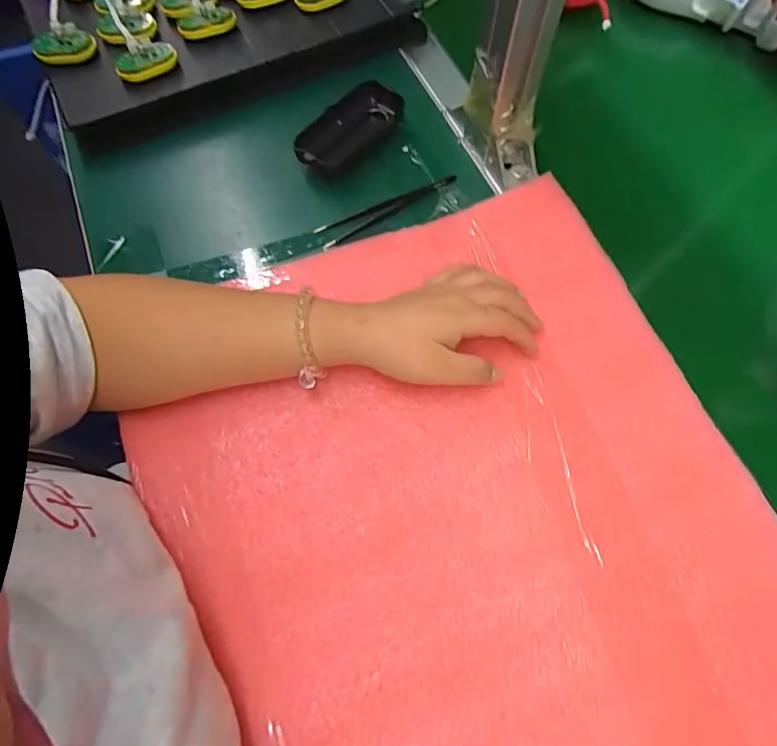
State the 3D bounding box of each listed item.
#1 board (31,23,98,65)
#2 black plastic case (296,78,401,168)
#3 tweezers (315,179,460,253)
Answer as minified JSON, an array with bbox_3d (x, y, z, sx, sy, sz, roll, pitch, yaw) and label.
[{"bbox_3d":[-0.307,-0.309,0.456,0.055,0.022,0.027,-6,69,-1],"label":"board"},{"bbox_3d":[-0.037,-0.225,0.440,0.116,0.027,0.046,-40,71,-15],"label":"black plastic case"},{"bbox_3d":[0.001,-0.140,0.420,0.131,0.007,0.024,-24,68,-9],"label":"tweezers"}]

